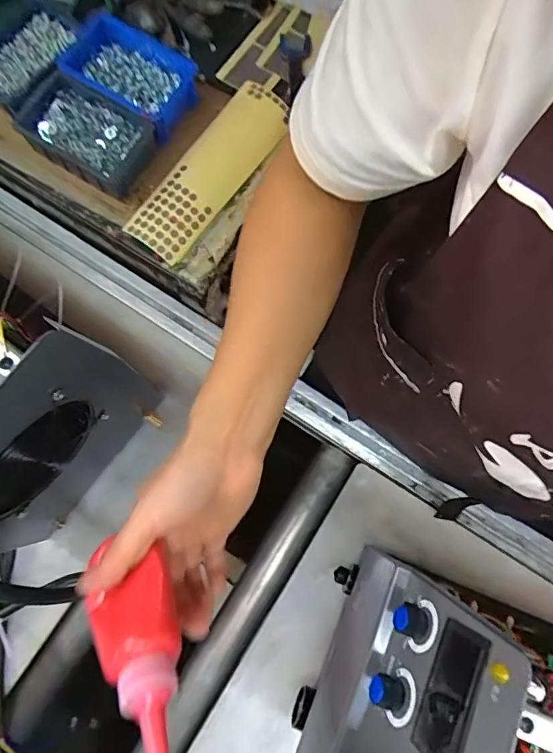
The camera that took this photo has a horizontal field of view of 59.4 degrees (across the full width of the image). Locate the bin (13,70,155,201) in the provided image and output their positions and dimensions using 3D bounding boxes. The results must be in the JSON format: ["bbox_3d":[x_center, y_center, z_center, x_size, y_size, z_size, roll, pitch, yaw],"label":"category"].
[{"bbox_3d":[-0.239,-0.304,0.601,0.166,0.044,0.100,32,80,1],"label":"bin"}]

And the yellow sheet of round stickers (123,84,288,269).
[{"bbox_3d":[-0.081,-0.268,0.619,0.080,0.025,0.271,35,78,3],"label":"yellow sheet of round stickers"}]

